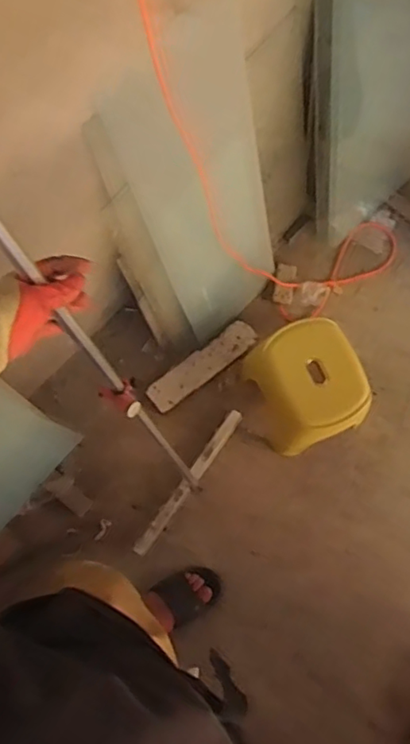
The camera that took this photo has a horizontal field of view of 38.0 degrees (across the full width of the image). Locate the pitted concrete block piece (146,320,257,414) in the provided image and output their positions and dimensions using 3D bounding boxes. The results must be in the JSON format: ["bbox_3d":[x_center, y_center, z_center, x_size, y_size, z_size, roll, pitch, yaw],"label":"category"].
[{"bbox_3d":[-0.005,-0.020,1.633,0.338,0.020,0.082,-37,80,-10],"label":"pitted concrete block piece"}]

